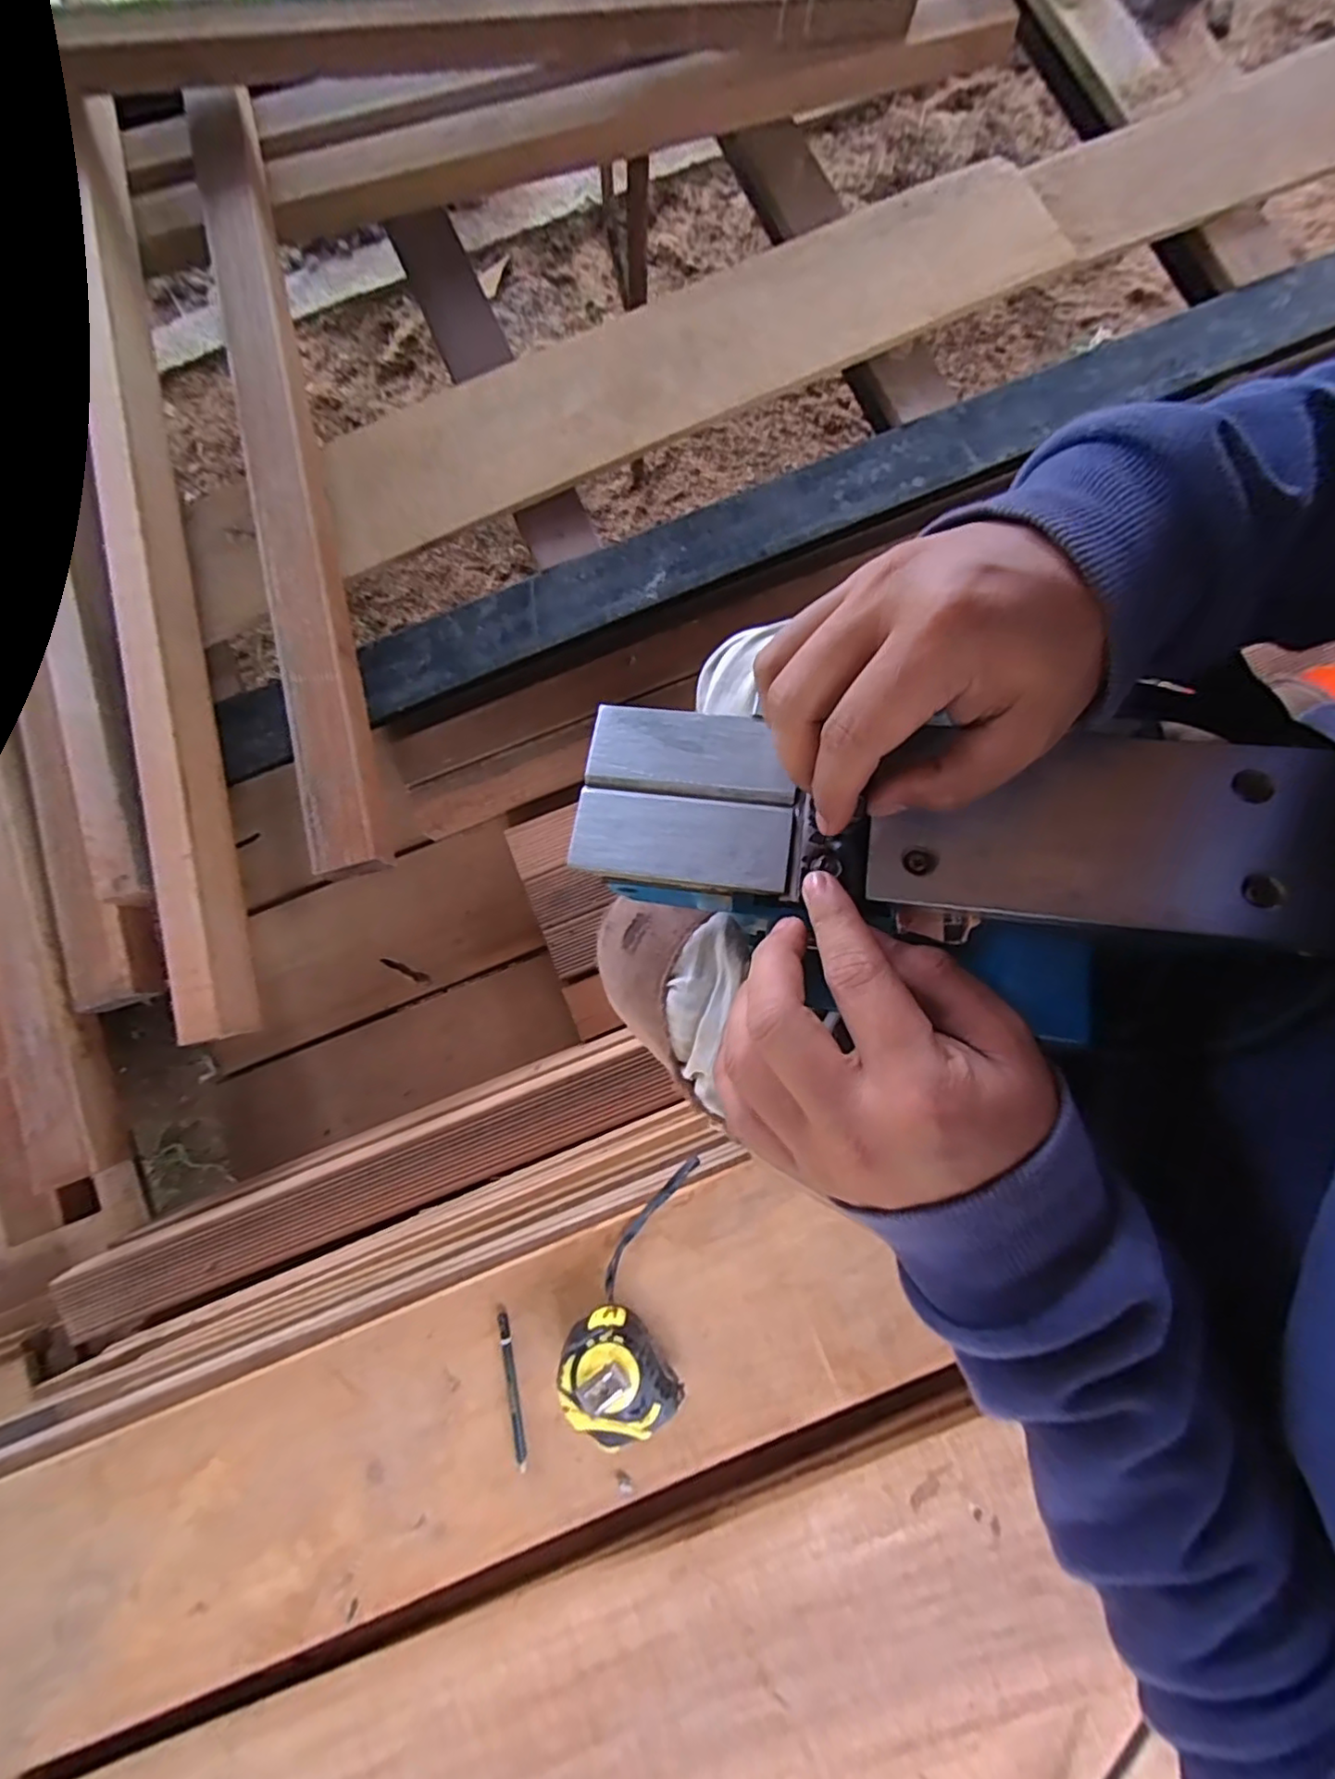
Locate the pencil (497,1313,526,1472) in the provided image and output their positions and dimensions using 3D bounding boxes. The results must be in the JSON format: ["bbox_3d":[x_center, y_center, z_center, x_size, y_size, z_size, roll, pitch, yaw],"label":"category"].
[{"bbox_3d":[-0.117,0.374,0.466,0.009,0.010,0.105,-10,82,0],"label":"pencil"}]

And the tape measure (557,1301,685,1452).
[{"bbox_3d":[-0.037,0.346,0.448,0.072,0.048,0.082,-29,83,-2],"label":"tape measure"}]

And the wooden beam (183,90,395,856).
[{"bbox_3d":[-0.460,-0.531,0.745,0.086,0.039,1.076,-16,82,0],"label":"wooden beam"}]

